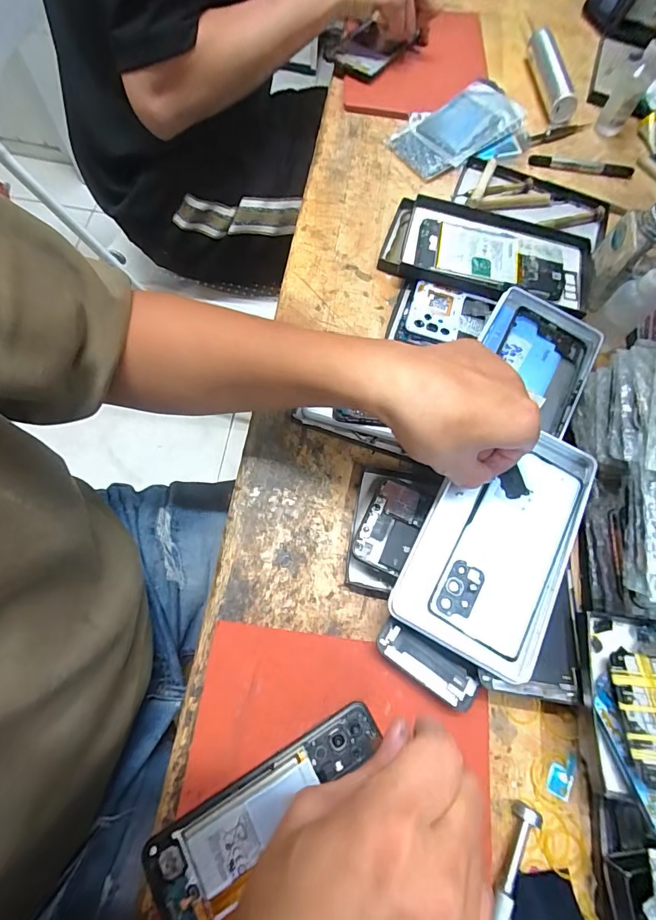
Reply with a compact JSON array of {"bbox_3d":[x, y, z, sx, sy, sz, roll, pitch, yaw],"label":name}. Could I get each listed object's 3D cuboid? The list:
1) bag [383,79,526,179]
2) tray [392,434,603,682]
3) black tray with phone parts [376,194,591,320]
[{"bbox_3d":[0.160,-0.409,0.520,0.162,0.029,0.095,-27,74,-14],"label":"bag"},{"bbox_3d":[0.128,0.057,0.318,0.105,0.023,0.178,29,70,6],"label":"tray"},{"bbox_3d":[0.167,-0.214,0.437,0.209,0.021,0.110,17,70,7],"label":"black tray with phone parts"}]

